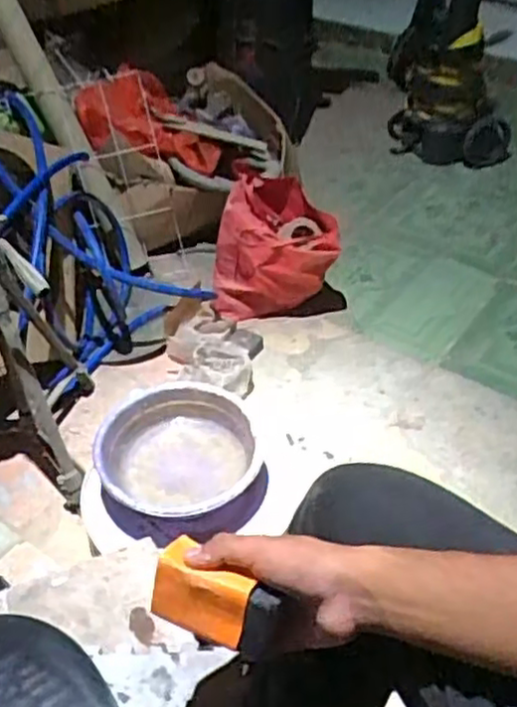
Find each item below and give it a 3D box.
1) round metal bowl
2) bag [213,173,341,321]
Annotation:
[{"bbox_3d":[-0.092,0.127,0.873,0.191,0.057,0.203,0,42,0],"label":"round metal bowl"},{"bbox_3d":[0.030,-0.245,1.615,0.269,0.283,0.218,-3,42,-3],"label":"bag"}]

